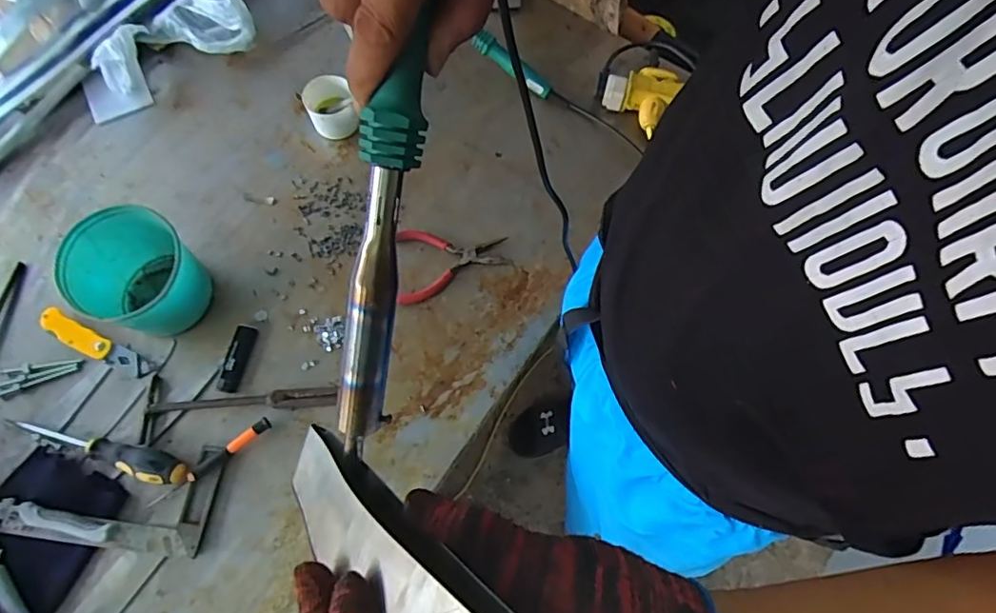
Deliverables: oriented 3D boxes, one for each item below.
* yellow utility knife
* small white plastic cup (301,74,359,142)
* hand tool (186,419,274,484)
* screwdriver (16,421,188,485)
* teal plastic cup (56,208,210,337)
[{"bbox_3d":[-0.469,0.044,0.658,0.140,0.020,0.029,24,71,7],"label":"yellow utility knife"},{"bbox_3d":[-0.225,-0.270,0.765,0.064,0.057,0.070,1,70,-2],"label":"small white plastic cup"},{"bbox_3d":[-0.293,0.157,0.619,0.095,0.017,0.014,-40,76,-15],"label":"hand tool"},{"bbox_3d":[-0.429,0.151,0.612,0.198,0.031,0.030,19,70,5],"label":"screwdriver"},{"bbox_3d":[-0.405,-0.031,0.641,0.122,0.107,0.120,1,70,-2],"label":"teal plastic cup"}]

